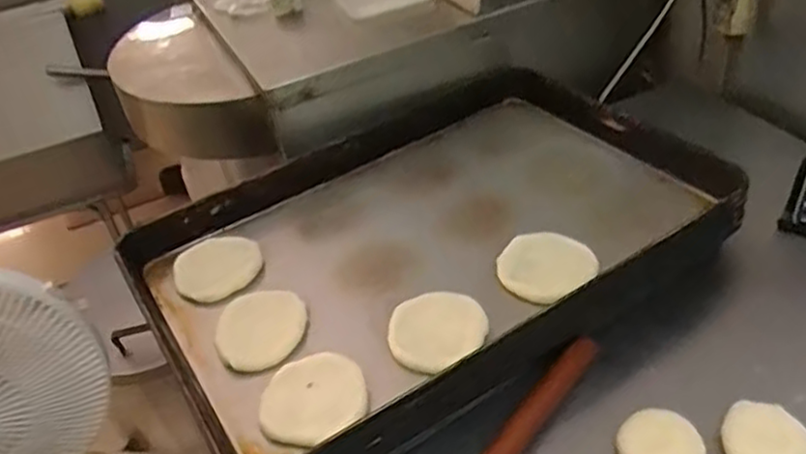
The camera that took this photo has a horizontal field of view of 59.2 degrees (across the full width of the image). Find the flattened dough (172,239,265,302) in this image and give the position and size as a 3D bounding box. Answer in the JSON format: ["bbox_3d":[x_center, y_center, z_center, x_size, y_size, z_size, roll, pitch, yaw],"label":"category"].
[{"bbox_3d":[-0.208,0.045,0.796,0.094,0.009,0.085,-2,51,8],"label":"flattened dough"}]

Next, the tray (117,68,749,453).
[{"bbox_3d":[0.029,0.008,0.798,0.604,0.064,0.407,-26,40,-21],"label":"tray"}]

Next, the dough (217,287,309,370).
[{"bbox_3d":[-0.143,0.099,0.714,0.089,0.014,0.100,-25,40,-19],"label":"dough"}]

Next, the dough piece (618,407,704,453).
[{"bbox_3d":[0.216,0.183,0.594,0.064,0.026,0.061,-5,37,4],"label":"dough piece"}]

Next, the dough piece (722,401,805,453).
[{"bbox_3d":[0.302,0.179,0.587,0.066,0.020,0.066,-5,37,4],"label":"dough piece"}]

